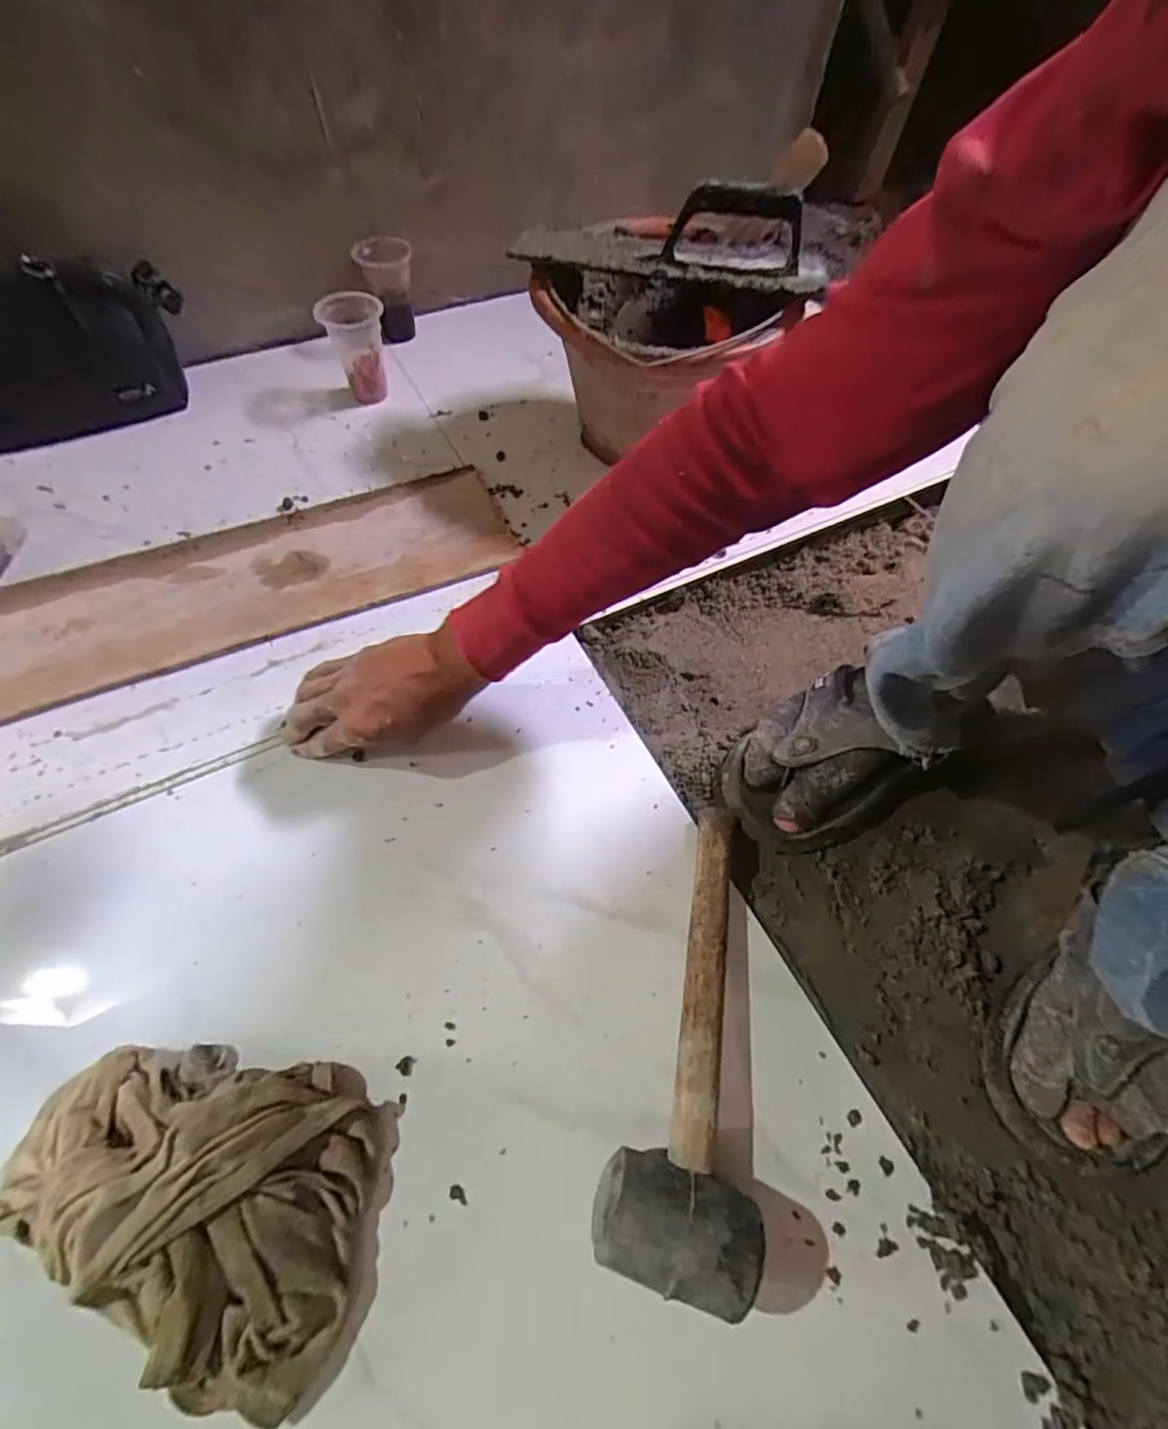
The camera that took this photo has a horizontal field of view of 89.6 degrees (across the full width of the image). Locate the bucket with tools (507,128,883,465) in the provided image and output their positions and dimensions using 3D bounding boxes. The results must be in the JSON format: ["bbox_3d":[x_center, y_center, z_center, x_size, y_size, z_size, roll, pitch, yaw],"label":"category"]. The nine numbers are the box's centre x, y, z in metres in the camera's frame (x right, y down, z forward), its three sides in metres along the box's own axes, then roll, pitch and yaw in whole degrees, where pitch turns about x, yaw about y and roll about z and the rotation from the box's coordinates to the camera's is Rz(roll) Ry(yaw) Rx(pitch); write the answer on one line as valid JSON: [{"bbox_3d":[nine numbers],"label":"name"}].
[{"bbox_3d":[0.076,-0.383,0.599,0.234,0.238,0.238,-29,66,-19],"label":"bucket with tools"}]

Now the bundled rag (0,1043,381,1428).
[{"bbox_3d":[-0.220,0.254,0.313,0.200,0.068,0.137,14,60,5],"label":"bundled rag"}]

